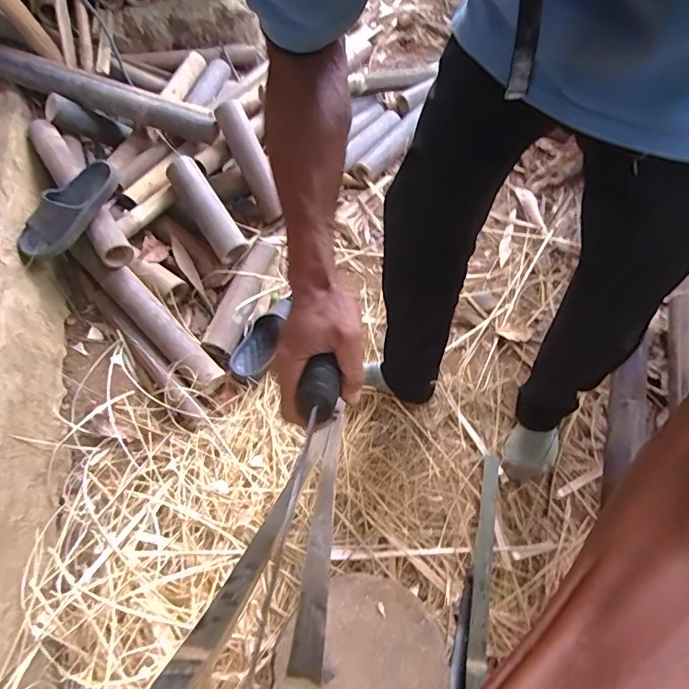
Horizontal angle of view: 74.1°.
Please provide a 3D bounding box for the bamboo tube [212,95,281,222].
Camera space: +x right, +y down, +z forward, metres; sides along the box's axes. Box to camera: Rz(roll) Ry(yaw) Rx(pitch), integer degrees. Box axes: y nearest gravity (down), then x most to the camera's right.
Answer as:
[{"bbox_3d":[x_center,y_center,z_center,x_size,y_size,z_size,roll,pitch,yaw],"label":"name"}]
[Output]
[{"bbox_3d":[-0.252,-0.506,1.256,0.087,0.060,0.341,-24,96,-13],"label":"bamboo tube"}]

